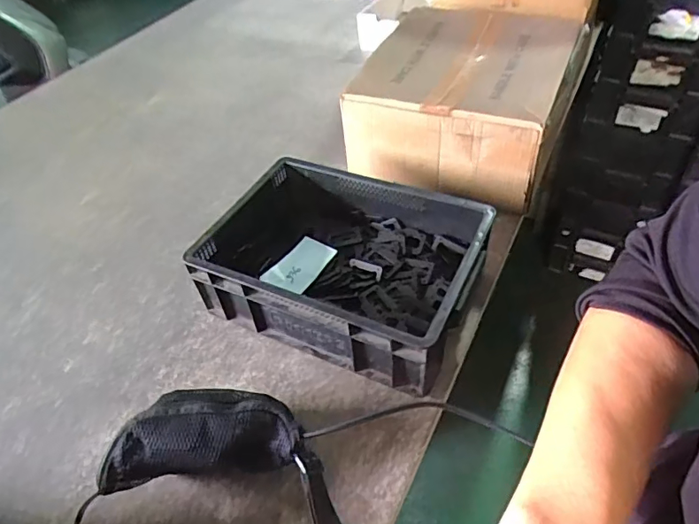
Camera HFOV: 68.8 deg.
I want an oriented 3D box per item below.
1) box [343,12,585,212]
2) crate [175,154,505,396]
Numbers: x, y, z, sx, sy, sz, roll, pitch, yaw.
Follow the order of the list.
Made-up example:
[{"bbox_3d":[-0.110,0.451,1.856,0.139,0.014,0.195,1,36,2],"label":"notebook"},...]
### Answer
[{"bbox_3d":[0.214,-0.314,0.935,0.309,0.145,0.457,16,50,19],"label":"box"},{"bbox_3d":[-0.009,0.001,0.683,0.336,0.115,0.235,18,51,21],"label":"crate"}]

